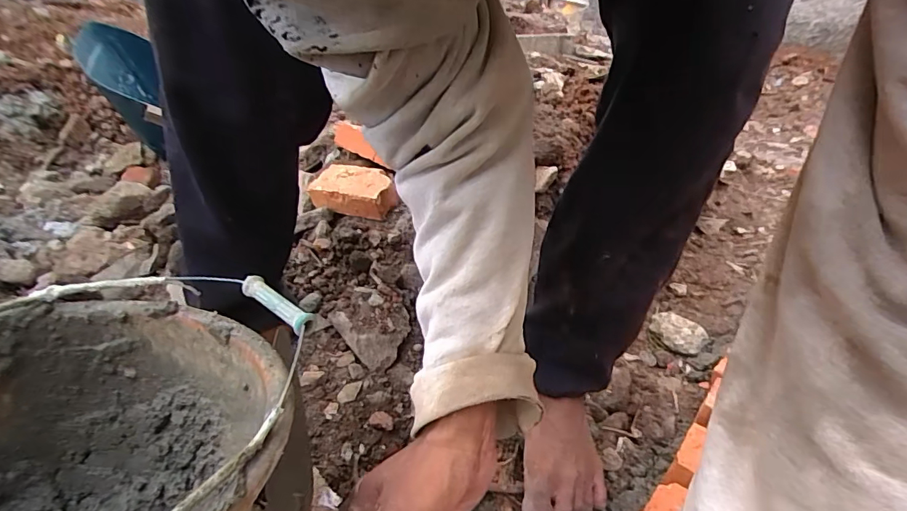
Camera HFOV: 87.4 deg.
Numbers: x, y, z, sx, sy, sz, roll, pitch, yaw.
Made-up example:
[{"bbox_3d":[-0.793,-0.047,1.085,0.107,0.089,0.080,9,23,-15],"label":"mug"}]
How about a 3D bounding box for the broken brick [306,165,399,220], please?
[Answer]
[{"bbox_3d":[-0.151,-0.098,0.743,0.137,0.049,0.084,6,45,19],"label":"broken brick"}]

